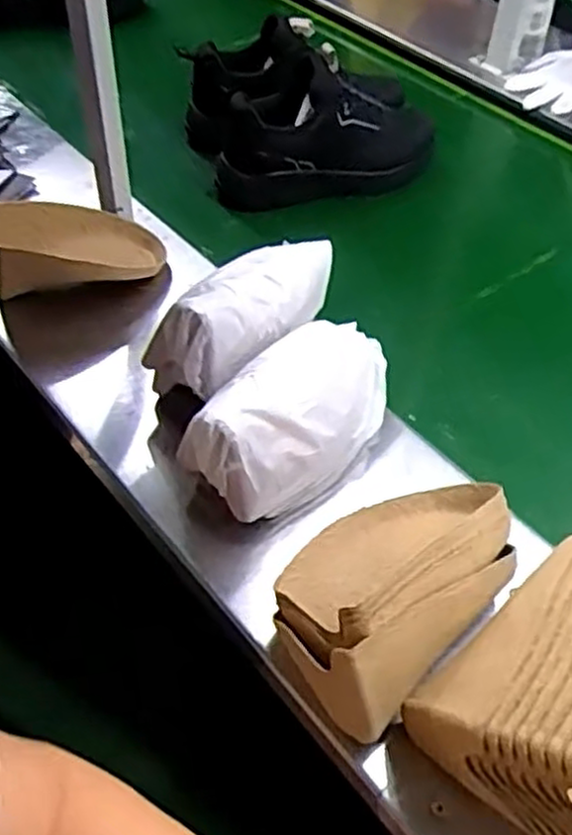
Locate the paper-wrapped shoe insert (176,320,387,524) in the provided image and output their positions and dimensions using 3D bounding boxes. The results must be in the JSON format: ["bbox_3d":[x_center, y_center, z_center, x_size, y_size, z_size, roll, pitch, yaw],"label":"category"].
[{"bbox_3d":[0.015,-0.011,0.616,0.093,0.106,0.215,34,57,23],"label":"paper-wrapped shoe insert"}]

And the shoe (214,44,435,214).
[{"bbox_3d":[0.051,-0.355,0.953,0.284,0.161,0.093,-13,52,-12],"label":"shoe"}]

